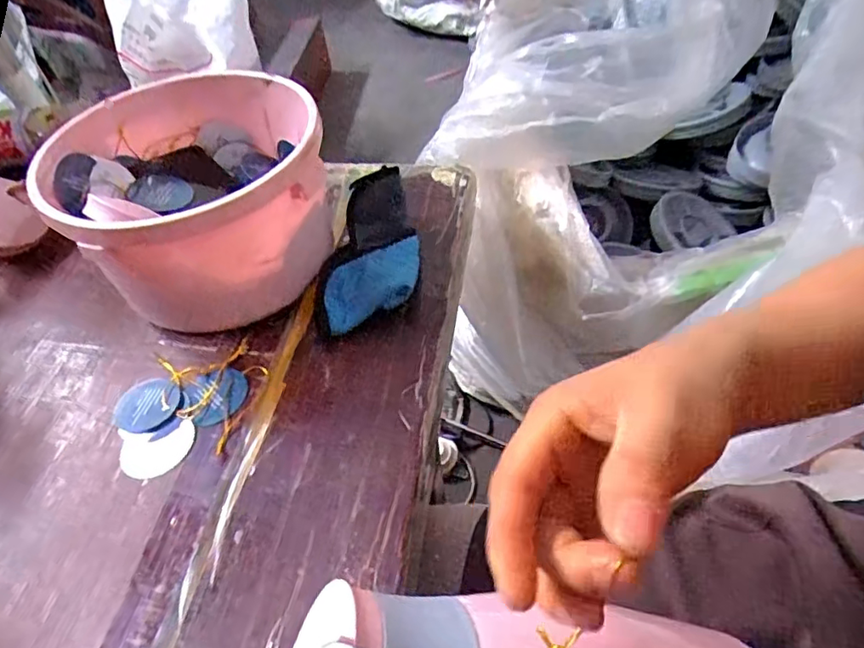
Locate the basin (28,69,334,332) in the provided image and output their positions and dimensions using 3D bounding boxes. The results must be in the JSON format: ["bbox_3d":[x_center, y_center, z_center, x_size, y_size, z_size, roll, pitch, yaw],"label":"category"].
[{"bbox_3d":[-0.193,-0.110,0.498,0.204,0.132,0.221,-3,50,4],"label":"basin"}]

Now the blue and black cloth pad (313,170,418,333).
[{"bbox_3d":[-0.051,-0.067,0.507,0.082,0.030,0.165,6,63,11],"label":"blue and black cloth pad"}]

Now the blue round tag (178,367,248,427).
[{"bbox_3d":[-0.171,0.056,0.442,0.050,0.004,0.049,-3,50,4],"label":"blue round tag"}]

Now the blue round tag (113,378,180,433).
[{"bbox_3d":[-0.222,0.062,0.441,0.048,0.004,0.044,-3,50,4],"label":"blue round tag"}]

